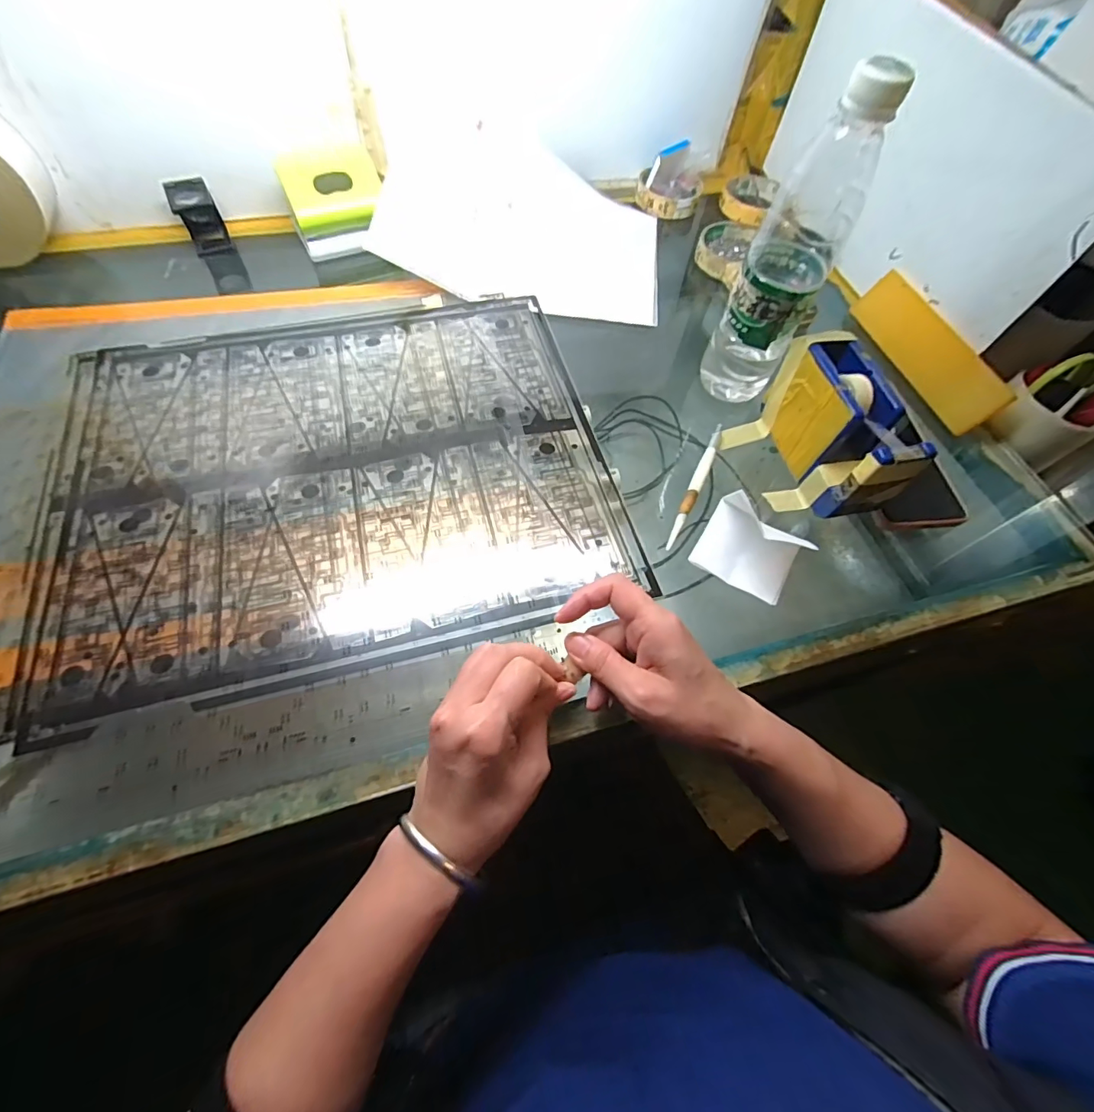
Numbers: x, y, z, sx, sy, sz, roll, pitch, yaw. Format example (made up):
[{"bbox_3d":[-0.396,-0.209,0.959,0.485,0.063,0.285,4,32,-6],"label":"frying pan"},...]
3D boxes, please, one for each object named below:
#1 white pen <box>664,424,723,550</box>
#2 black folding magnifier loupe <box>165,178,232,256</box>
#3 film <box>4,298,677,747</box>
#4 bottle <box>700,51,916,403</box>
[{"bbox_3d":[0.124,-0.062,0.396,0.010,0.008,0.140,25,63,9],"label":"white pen"},{"bbox_3d":[-0.369,-0.358,0.514,0.038,0.063,0.038,-24,66,-16],"label":"black folding magnifier loupe"},{"bbox_3d":[-0.165,-0.078,0.395,0.418,0.007,0.352,-13,63,-10],"label":"film"},{"bbox_3d":[0.184,-0.221,0.370,0.060,0.227,0.065,30,64,12],"label":"bottle"}]

